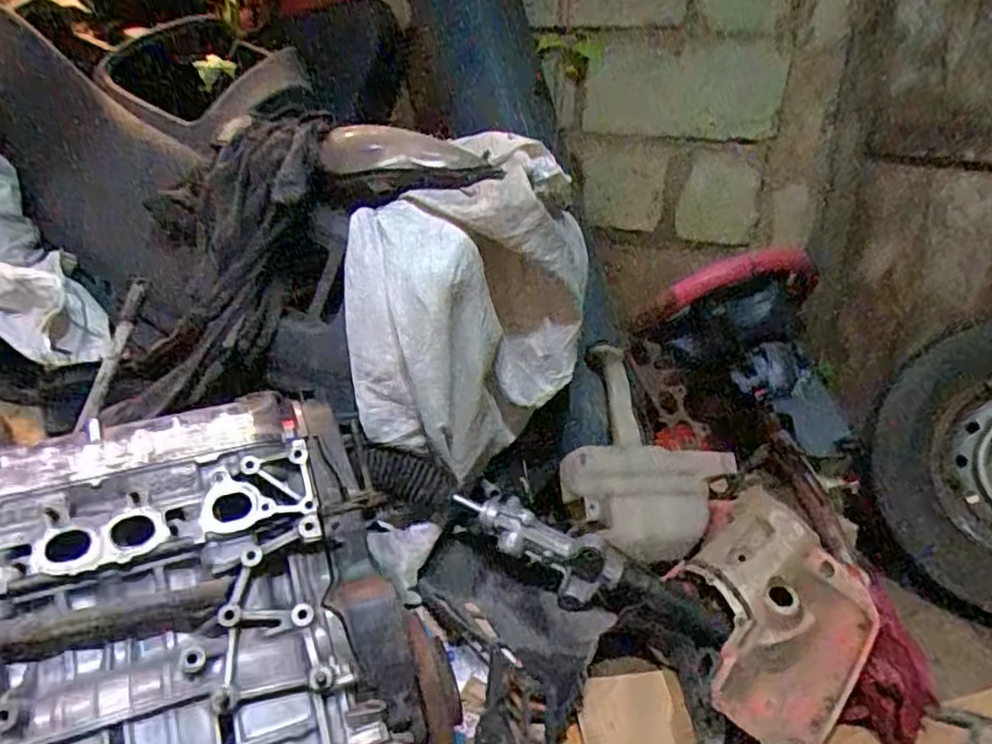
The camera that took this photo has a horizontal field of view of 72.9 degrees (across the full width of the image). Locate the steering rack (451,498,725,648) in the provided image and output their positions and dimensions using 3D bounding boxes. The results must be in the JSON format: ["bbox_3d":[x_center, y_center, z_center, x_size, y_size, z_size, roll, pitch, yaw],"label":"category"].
[{"bbox_3d":[0.142,0.312,1.075,0.457,0.110,0.076,28,24,0],"label":"steering rack"}]

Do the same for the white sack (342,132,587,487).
[{"bbox_3d":[-0.036,-0.081,1.034,0.368,0.478,0.154,-7,23,-20],"label":"white sack"}]

